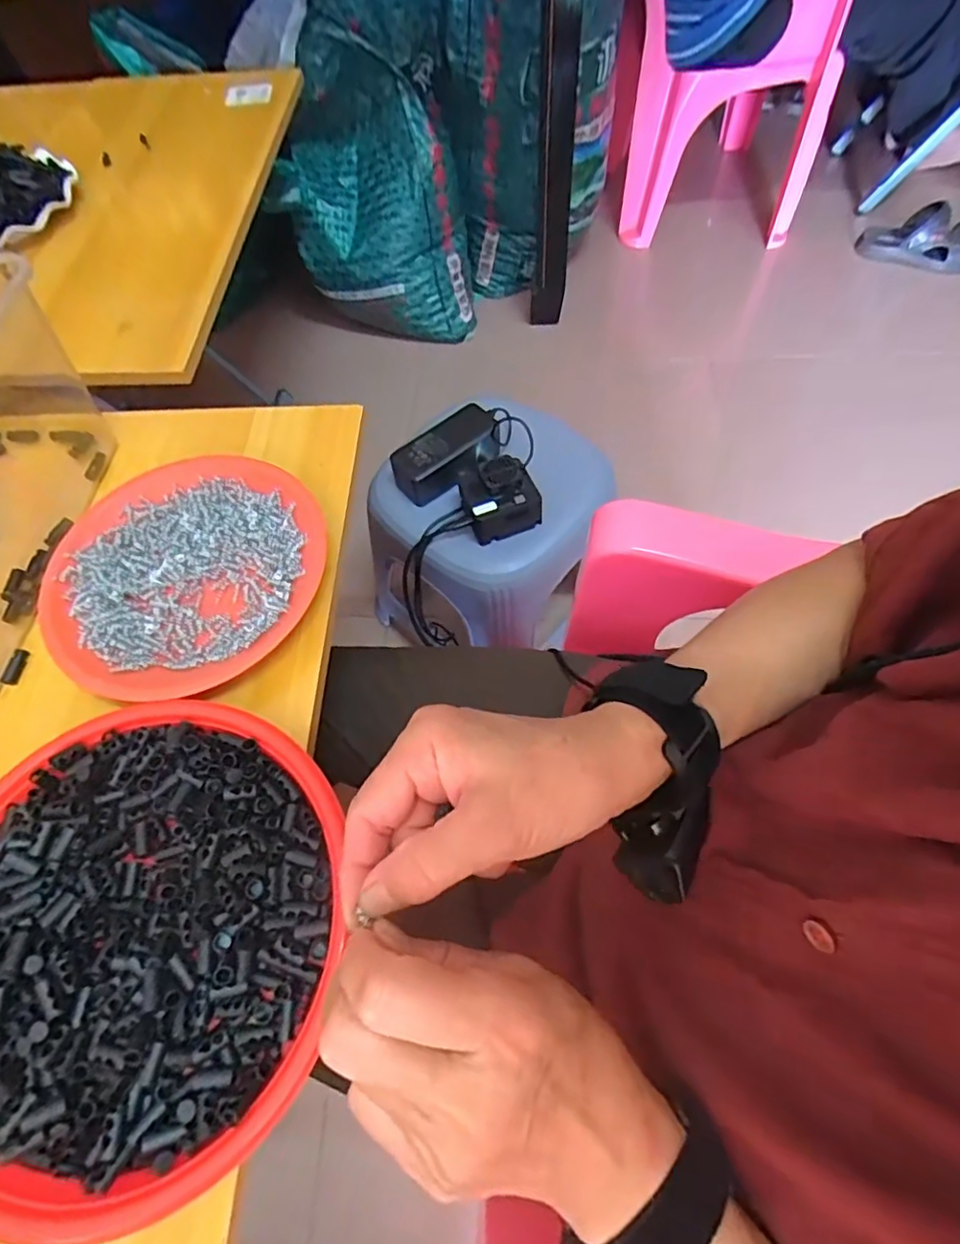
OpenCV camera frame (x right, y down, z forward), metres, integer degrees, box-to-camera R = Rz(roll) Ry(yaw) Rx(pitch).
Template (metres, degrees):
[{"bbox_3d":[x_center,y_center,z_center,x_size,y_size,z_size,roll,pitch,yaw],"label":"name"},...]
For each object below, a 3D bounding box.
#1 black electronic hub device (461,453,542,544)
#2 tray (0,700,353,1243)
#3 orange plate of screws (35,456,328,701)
[{"bbox_3d":[0.022,-0.140,0.673,0.078,0.053,0.073,-17,63,-7],"label":"black electronic hub device"},{"bbox_3d":[-0.191,0.163,0.321,0.229,0.034,0.229,-1,62,2],"label":"tray"},{"bbox_3d":[-0.210,-0.036,0.430,0.180,0.029,0.192,-1,62,2],"label":"orange plate of screws"}]

